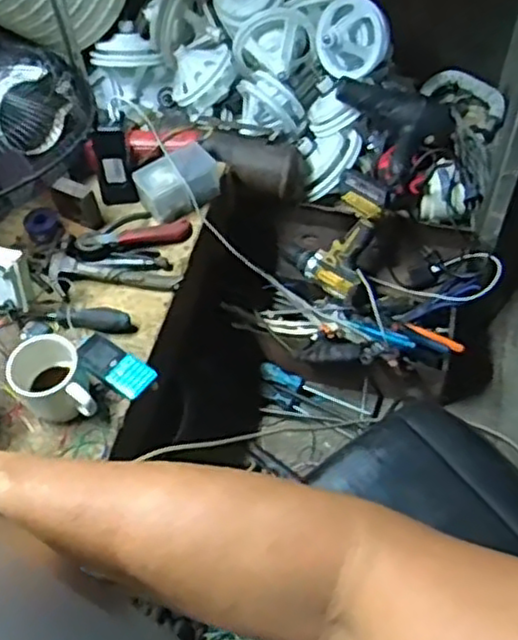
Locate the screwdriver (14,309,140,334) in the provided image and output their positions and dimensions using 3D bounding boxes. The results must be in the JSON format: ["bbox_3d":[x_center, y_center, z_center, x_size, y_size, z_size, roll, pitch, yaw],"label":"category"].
[{"bbox_3d":[-0.279,-0.007,1.050,0.182,0.026,0.030,6,56,8],"label":"screwdriver"}]

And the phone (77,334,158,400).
[{"bbox_3d":[-0.206,0.062,0.997,0.116,0.009,0.053,31,62,23],"label":"phone"}]

